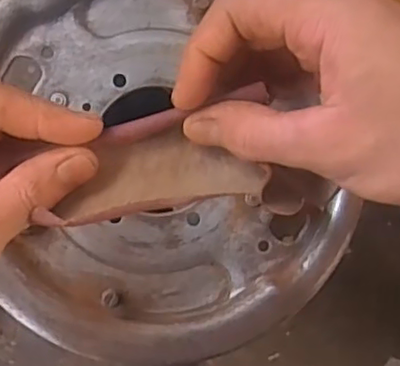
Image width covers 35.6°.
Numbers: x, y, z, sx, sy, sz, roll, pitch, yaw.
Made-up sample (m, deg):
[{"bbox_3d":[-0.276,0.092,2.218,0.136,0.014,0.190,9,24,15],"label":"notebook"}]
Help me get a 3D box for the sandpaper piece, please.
[{"bbox_3d":[-0.017,-0.009,0.236,0.086,0.020,0.038,-10,89,-3],"label":"sandpaper piece"}]

